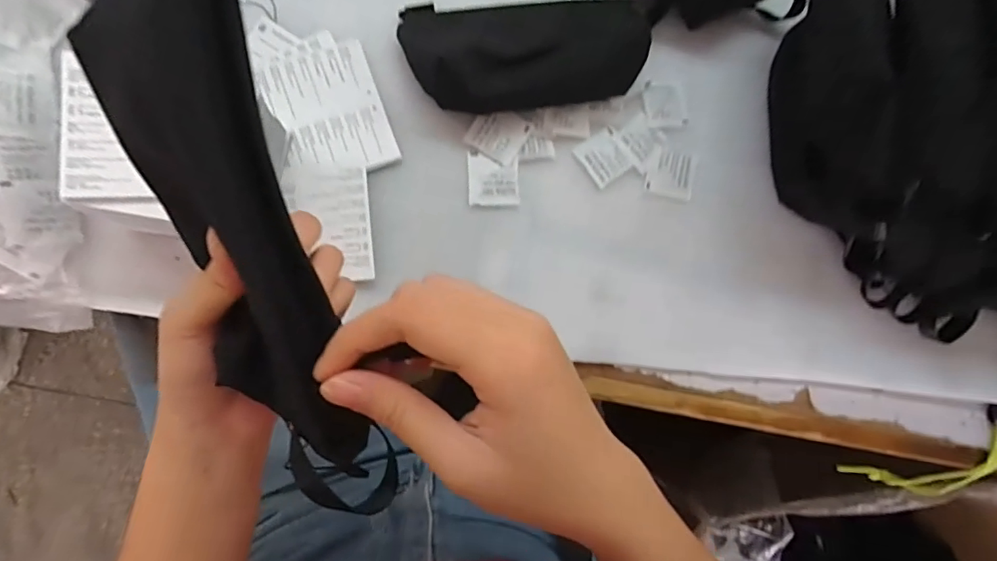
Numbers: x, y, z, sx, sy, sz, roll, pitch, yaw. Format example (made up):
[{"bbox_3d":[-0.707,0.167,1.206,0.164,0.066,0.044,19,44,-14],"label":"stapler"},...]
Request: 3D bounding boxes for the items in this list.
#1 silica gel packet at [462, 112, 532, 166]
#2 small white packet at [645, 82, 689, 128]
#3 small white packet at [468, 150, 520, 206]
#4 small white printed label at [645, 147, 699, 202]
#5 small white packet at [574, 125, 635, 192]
[{"bbox_3d":[0.000,-0.116,0.412,0.040,0.007,0.039,34,82,-2],"label":"silica gel packet"},{"bbox_3d":[0.139,-0.146,0.433,0.035,0.004,0.037,-7,85,-7],"label":"small white packet"},{"bbox_3d":[-0.004,-0.080,0.410,0.039,0.004,0.042,0,85,-6],"label":"small white packet"},{"bbox_3d":[0.144,-0.089,0.431,0.040,0.004,0.040,15,83,-5],"label":"small white printed label"},{"bbox_3d":[0.087,-0.100,0.426,0.039,0.004,0.038,-36,89,-8],"label":"small white packet"}]

